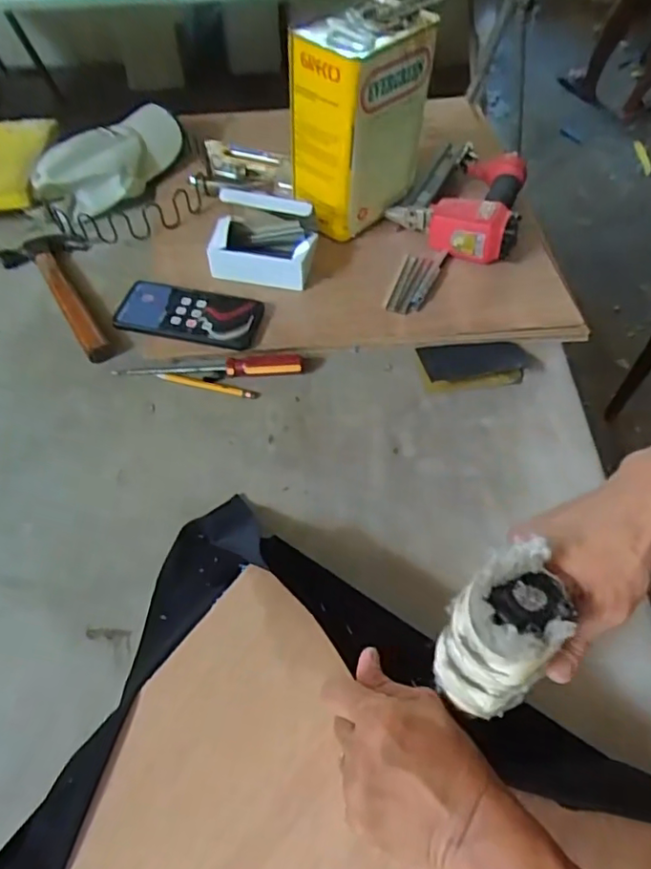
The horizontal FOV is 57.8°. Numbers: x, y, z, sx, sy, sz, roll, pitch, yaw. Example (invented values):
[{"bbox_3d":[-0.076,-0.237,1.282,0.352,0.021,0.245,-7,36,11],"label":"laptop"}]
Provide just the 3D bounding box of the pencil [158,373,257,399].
[{"bbox_3d":[-0.135,-0.055,0.673,0.115,0.006,0.010,13,55,9],"label":"pencil"}]

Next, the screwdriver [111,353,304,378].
[{"bbox_3d":[-0.134,-0.074,0.679,0.215,0.021,0.029,-4,54,-3],"label":"screwdriver"}]

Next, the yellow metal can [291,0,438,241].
[{"bbox_3d":[0.044,-0.389,0.755,0.160,0.229,0.109,-38,63,-24],"label":"yellow metal can"}]

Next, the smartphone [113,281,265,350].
[{"bbox_3d":[-0.159,-0.144,0.701,0.165,0.012,0.077,12,61,4],"label":"smartphone"}]

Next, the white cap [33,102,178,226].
[{"bbox_3d":[-0.318,-0.403,0.886,0.112,0.089,0.231,33,60,22],"label":"white cap"}]

